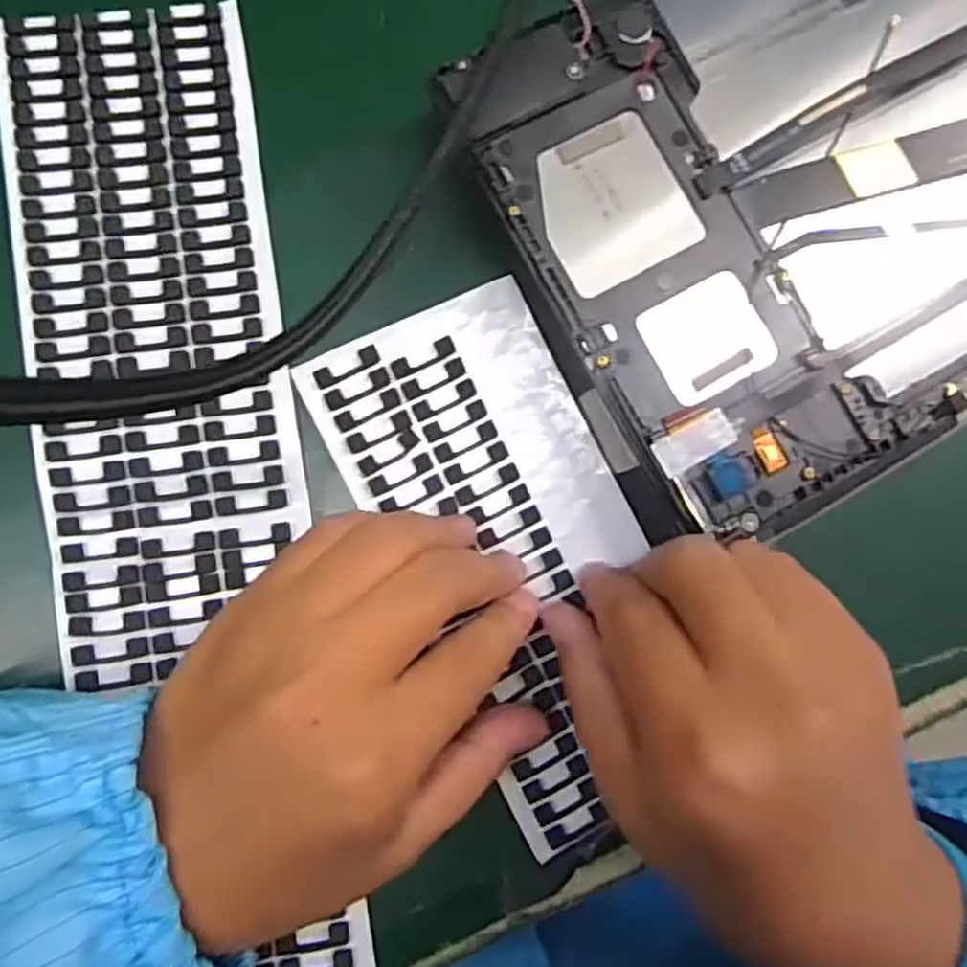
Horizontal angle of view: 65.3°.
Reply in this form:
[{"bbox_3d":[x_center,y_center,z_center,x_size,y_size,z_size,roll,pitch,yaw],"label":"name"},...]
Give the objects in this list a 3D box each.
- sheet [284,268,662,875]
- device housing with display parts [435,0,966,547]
[{"bbox_3d":[0.012,0.020,0.219,0.069,0.005,0.151,-27,89,-10],"label":"sheet"},{"bbox_3d":[0.128,-0.100,0.226,0.258,0.032,0.153,-29,87,-8],"label":"device housing with display parts"}]

